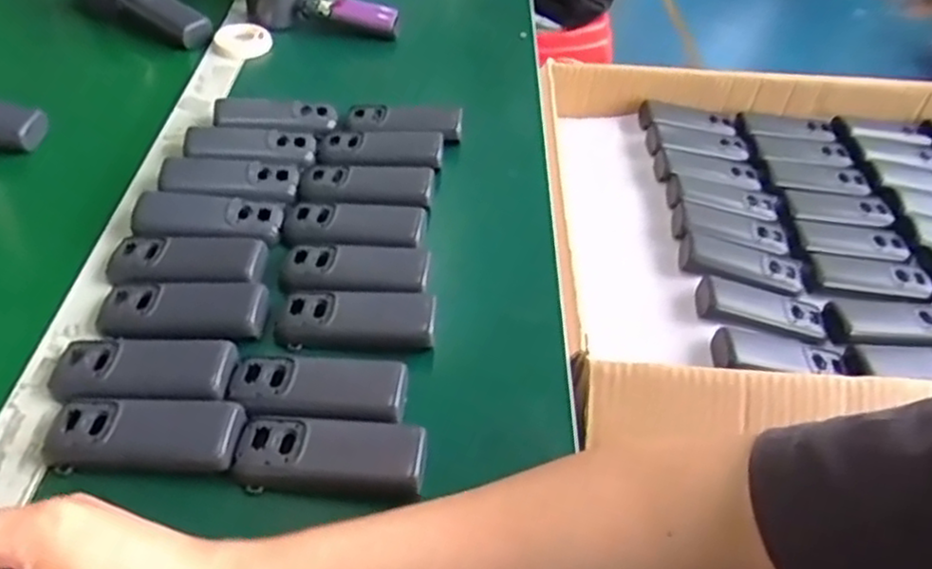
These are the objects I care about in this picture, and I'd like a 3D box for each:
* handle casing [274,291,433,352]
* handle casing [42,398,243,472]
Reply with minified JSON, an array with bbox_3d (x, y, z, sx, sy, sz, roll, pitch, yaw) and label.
[{"bbox_3d":[-0.072,0.024,0.475,0.101,0.017,0.039,3,44,-3],"label":"handle casing"},{"bbox_3d":[-0.180,0.085,0.405,0.104,0.016,0.040,2,44,-4],"label":"handle casing"}]

